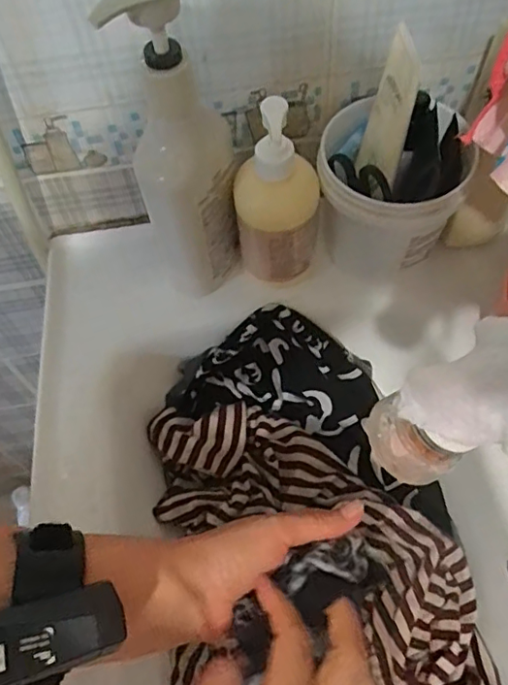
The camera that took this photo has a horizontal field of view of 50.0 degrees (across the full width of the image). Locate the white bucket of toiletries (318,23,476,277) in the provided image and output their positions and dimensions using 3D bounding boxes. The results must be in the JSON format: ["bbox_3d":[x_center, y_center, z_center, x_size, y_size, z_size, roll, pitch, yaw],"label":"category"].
[{"bbox_3d":[0.114,-0.140,0.460,0.118,0.173,0.109,3,59,6],"label":"white bucket of toiletries"}]

